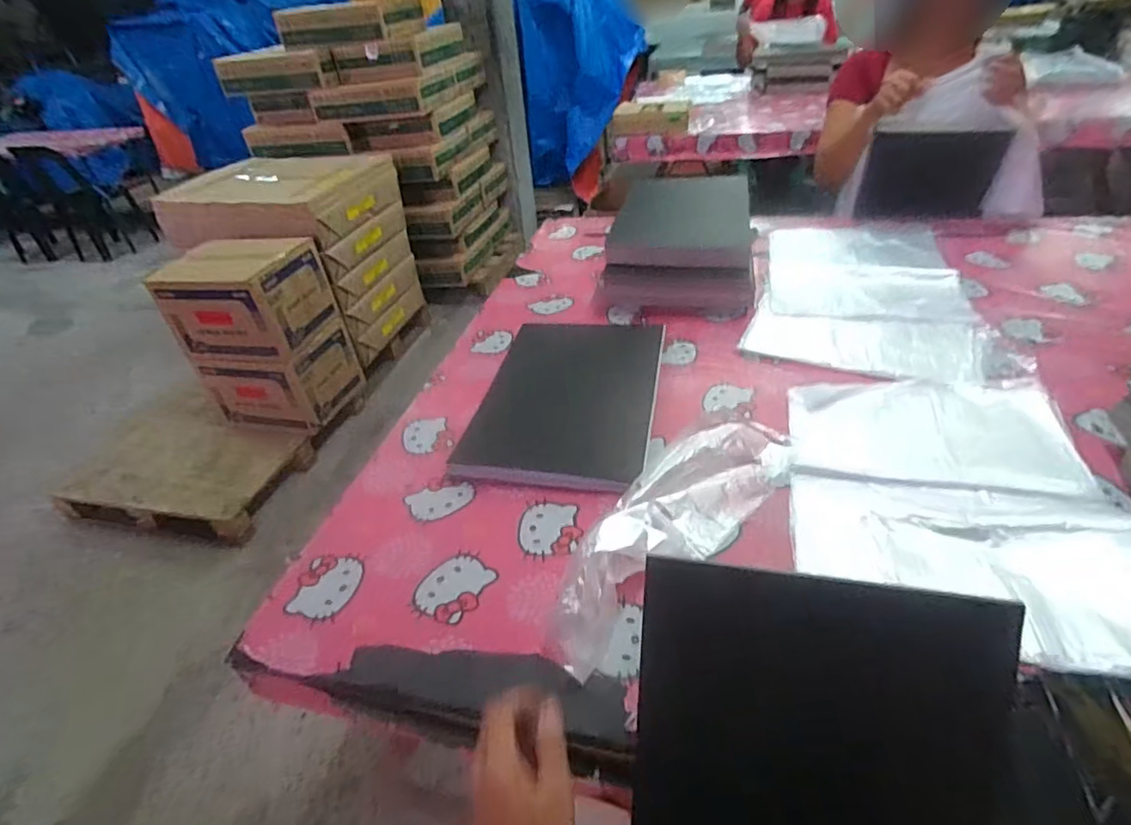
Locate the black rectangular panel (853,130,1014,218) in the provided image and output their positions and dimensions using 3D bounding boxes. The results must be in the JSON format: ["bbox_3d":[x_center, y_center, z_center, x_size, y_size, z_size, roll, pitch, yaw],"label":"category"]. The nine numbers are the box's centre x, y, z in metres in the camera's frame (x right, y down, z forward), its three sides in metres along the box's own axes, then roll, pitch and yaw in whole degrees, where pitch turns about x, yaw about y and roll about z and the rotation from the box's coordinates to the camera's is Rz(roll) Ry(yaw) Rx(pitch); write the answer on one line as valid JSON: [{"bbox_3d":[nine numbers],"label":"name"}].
[{"bbox_3d":[0.741,-0.487,1.189,0.245,0.185,0.016,24,54,38],"label":"black rectangular panel"}]

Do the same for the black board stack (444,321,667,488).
[{"bbox_3d":[0.010,-0.030,0.846,0.246,0.027,0.363,4,39,12],"label":"black board stack"}]

